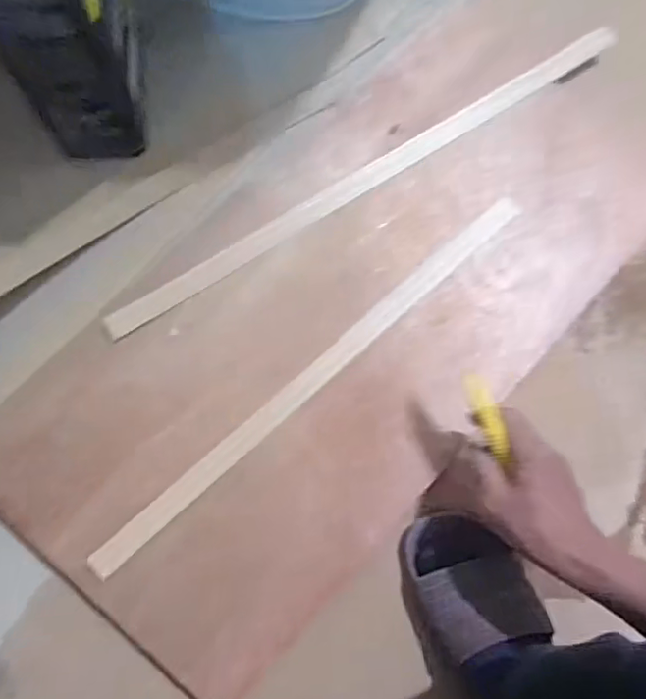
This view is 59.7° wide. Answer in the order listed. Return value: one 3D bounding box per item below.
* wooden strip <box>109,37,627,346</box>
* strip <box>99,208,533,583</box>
[{"bbox_3d":[0.055,-0.179,0.561,0.595,0.007,0.028,-33,89,-9],"label":"wooden strip"},{"bbox_3d":[-0.001,0.020,0.531,0.513,0.011,0.025,-41,90,-9],"label":"strip"}]

